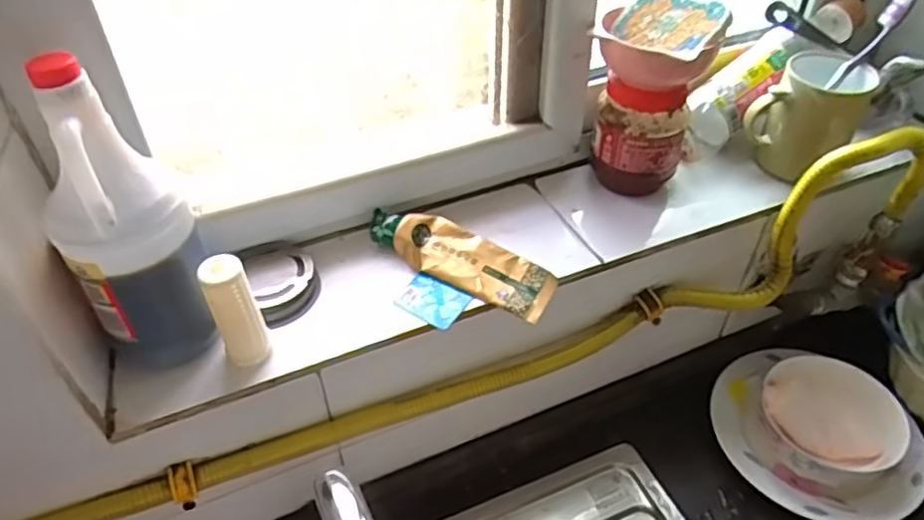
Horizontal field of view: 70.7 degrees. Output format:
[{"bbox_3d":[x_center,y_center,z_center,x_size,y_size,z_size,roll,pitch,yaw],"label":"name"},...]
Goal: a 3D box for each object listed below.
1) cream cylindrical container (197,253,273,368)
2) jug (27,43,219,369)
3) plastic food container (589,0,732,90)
[{"bbox_3d":[-0.161,0.040,0.467,0.030,0.094,0.025,-16,46,-15],"label":"cream cylindrical container"},{"bbox_3d":[-0.227,-0.022,0.437,0.080,0.226,0.075,-27,50,-24],"label":"jug"},{"bbox_3d":[0.168,-0.189,0.560,0.104,0.058,0.074,25,50,25],"label":"plastic food container"}]

